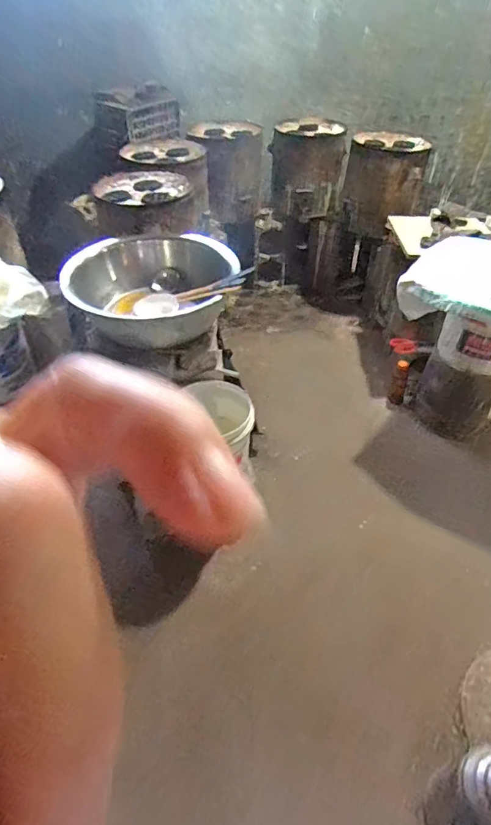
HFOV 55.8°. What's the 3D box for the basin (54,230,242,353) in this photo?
[{"bbox_3d":[-0.274,-0.399,1.449,0.448,0.198,0.448,-1,43,1],"label":"basin"}]

